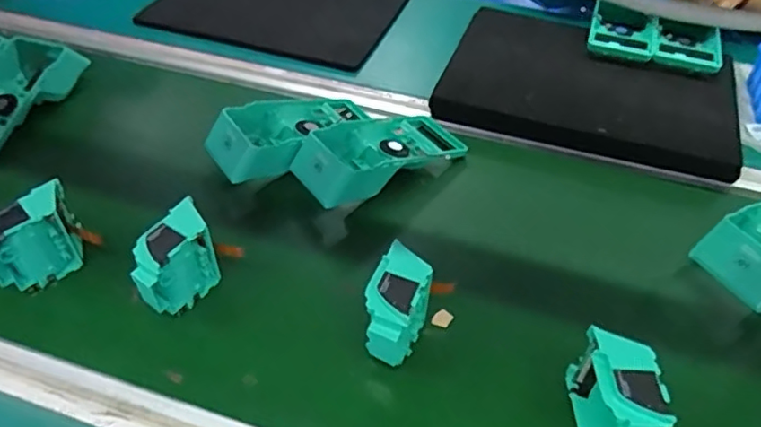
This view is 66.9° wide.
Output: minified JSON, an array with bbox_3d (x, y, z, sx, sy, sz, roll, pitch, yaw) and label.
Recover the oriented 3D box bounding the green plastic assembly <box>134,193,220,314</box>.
[{"bbox_3d":[-0.173,0.043,0.489,0.042,0.077,0.078,27,51,20],"label":"green plastic assembly"}]

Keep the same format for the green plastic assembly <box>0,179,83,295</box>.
[{"bbox_3d":[-0.300,0.027,0.502,0.034,0.082,0.078,34,55,28],"label":"green plastic assembly"}]

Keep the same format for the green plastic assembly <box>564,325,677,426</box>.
[{"bbox_3d":[0.168,0.135,0.415,0.042,0.075,0.082,4,46,-1],"label":"green plastic assembly"}]

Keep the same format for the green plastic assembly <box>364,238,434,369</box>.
[{"bbox_3d":[0.012,0.079,0.461,0.045,0.078,0.077,15,47,10],"label":"green plastic assembly"}]

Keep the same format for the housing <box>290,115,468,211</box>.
[{"bbox_3d":[0.002,-0.068,0.619,0.197,0.048,0.090,-27,54,-27],"label":"housing"}]

